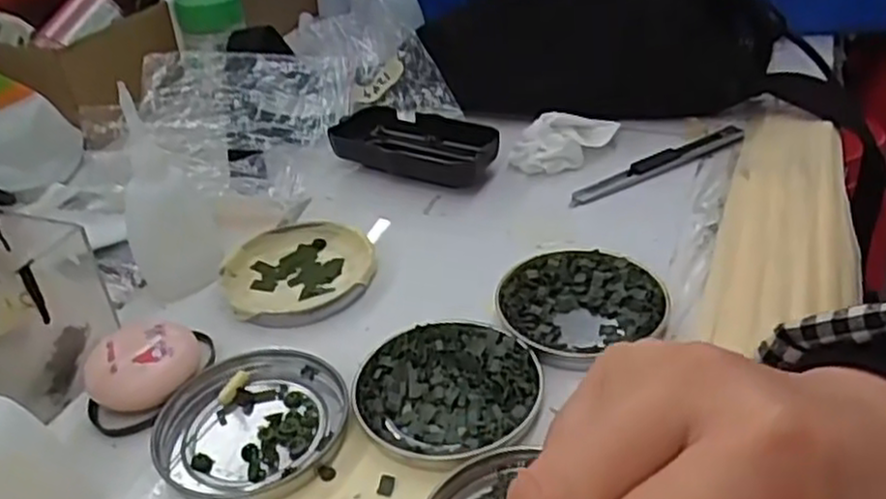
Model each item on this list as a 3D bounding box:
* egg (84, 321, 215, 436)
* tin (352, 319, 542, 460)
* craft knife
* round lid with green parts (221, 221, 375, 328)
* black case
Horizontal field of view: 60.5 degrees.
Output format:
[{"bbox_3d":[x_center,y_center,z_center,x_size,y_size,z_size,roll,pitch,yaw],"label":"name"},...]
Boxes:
[{"bbox_3d":[-0.131,0.054,0.340,0.055,0.023,0.045,-18,38,-18],"label":"egg"},{"bbox_3d":[0.002,0.058,0.325,0.076,0.009,0.073,-3,36,2],"label":"tin"},{"bbox_3d":[0.134,-0.054,0.467,0.134,0.008,0.016,-21,39,-21],"label":"craft knife"},{"bbox_3d":[-0.077,0.011,0.406,0.077,0.011,0.082,-3,36,2],"label":"round lid with green parts"},{"bbox_3d":[-0.022,-0.069,0.490,0.113,0.021,0.050,17,41,27],"label":"black case"}]

